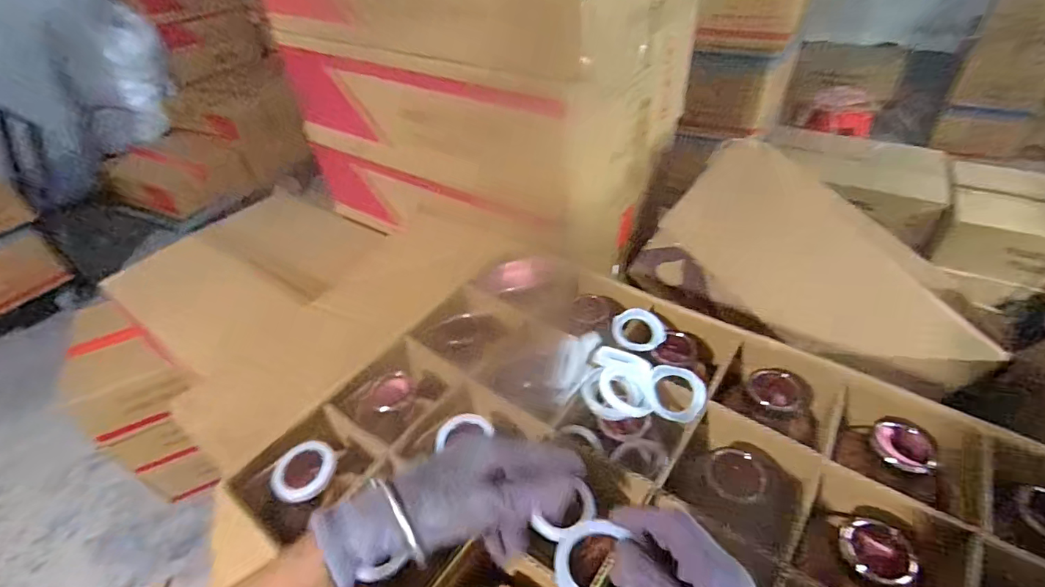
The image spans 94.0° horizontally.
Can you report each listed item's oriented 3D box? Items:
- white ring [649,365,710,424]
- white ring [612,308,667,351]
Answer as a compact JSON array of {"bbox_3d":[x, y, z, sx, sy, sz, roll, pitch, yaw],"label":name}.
[{"bbox_3d":[0.160,0.103,0.501,0.056,0.007,0.056,-3,68,6],"label":"white ring"},{"bbox_3d":[0.139,0.043,0.583,0.062,0.005,0.051,11,73,10],"label":"white ring"}]

